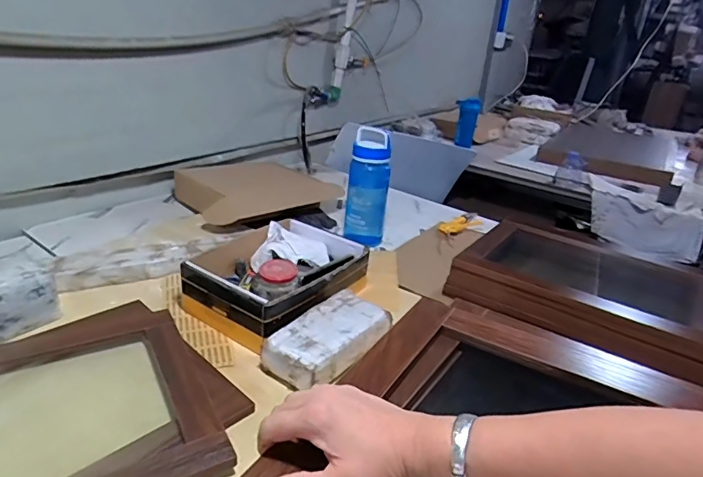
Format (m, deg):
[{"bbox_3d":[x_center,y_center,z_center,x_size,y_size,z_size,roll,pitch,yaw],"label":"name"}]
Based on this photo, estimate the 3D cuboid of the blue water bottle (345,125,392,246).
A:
[{"bbox_3d":[0.044,-0.128,1.199,0.098,0.257,0.080,5,25,2],"label":"blue water bottle"}]

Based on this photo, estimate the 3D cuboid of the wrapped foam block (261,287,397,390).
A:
[{"bbox_3d":[-0.031,0.163,0.789,0.111,0.067,0.215,22,28,32],"label":"wrapped foam block"}]

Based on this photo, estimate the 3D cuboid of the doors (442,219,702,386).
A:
[{"bbox_3d":[0.479,0.096,1.019,0.490,0.095,0.364,20,29,30],"label":"doors"}]

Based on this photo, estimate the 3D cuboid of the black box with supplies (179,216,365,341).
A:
[{"bbox_3d":[-0.129,0.056,0.910,0.219,0.077,0.296,20,27,28],"label":"black box with supplies"}]

